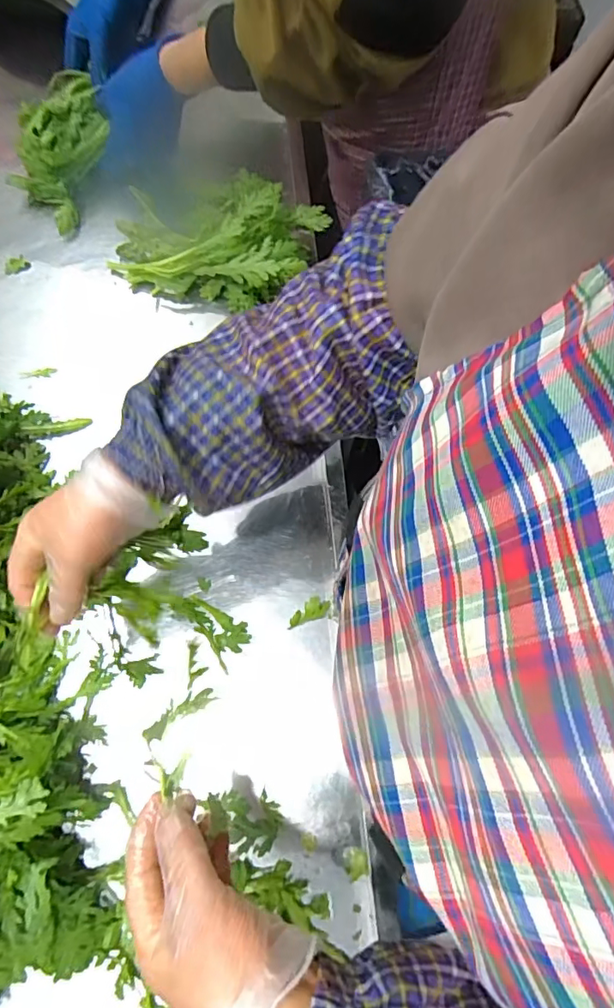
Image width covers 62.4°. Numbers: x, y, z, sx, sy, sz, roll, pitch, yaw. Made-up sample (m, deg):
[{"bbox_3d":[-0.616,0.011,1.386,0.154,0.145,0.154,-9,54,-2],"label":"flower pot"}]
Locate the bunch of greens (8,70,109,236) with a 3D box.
[{"bbox_3d":[-0.290,-0.411,0.594,0.110,0.067,0.179,-4,70,-2],"label":"bunch of greens"}]

